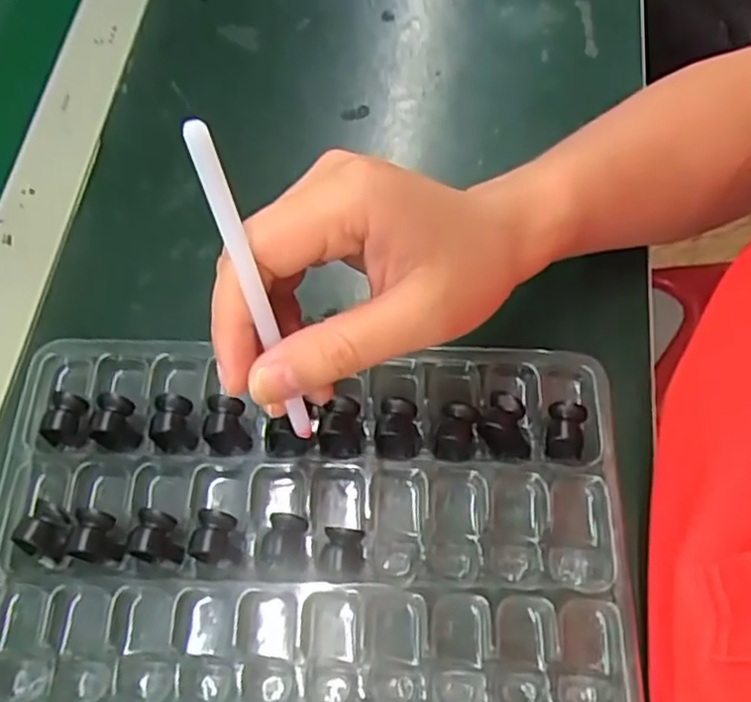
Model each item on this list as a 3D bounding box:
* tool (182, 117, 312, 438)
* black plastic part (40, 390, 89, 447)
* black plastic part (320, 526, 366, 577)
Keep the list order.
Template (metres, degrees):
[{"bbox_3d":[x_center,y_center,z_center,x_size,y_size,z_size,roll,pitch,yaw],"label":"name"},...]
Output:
[{"bbox_3d":[-0.036,-0.016,0.212,0.007,0.109,0.004,-21,36,-8],"label":"tool"},{"bbox_3d":[-0.133,0.030,0.299,0.014,0.014,0.022,9,67,5],"label":"black plastic part"},{"bbox_3d":[-0.013,0.078,0.275,0.017,0.013,0.020,5,67,3],"label":"black plastic part"}]

